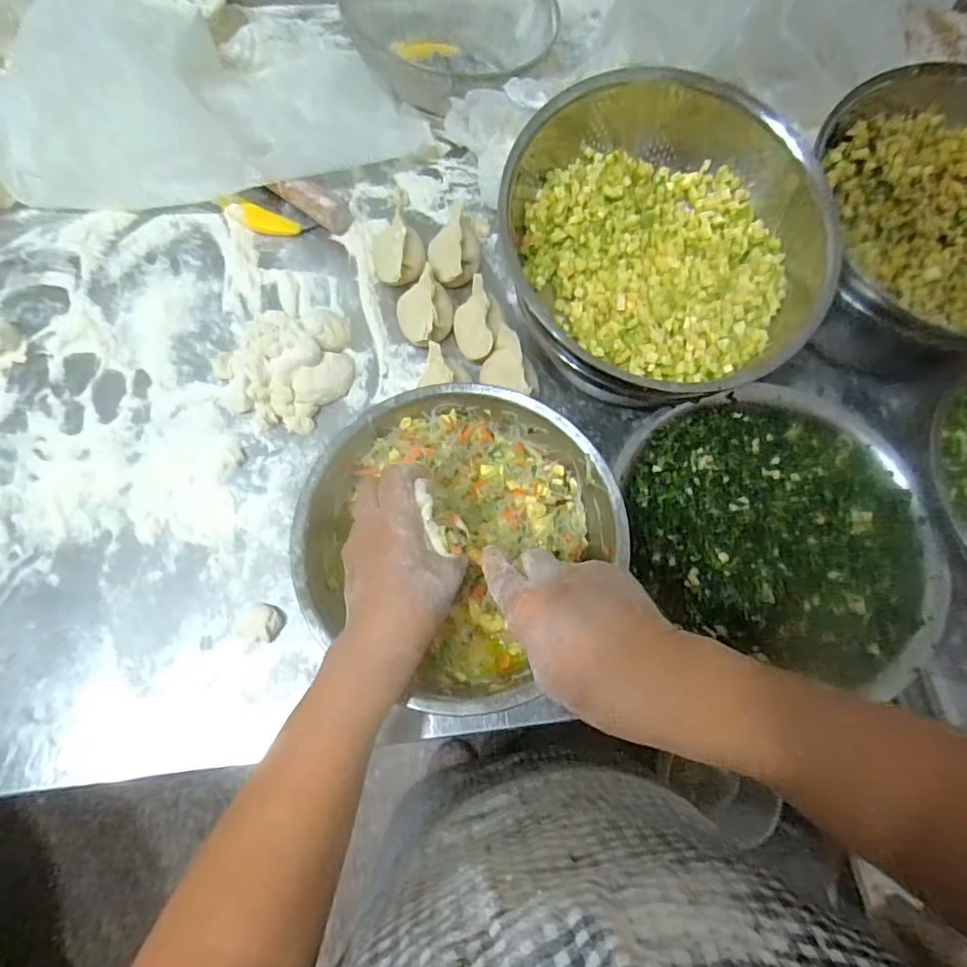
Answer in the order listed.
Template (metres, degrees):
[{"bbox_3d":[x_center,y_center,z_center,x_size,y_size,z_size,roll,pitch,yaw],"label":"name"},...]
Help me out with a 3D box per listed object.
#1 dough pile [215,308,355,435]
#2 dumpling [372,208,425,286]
[{"bbox_3d":[-0.208,-0.124,0.562,0.139,0.036,0.141,-4,71,-4],"label":"dough pile"},{"bbox_3d":[-0.096,-0.258,0.613,0.057,0.043,0.086,-9,71,-6],"label":"dumpling"}]

